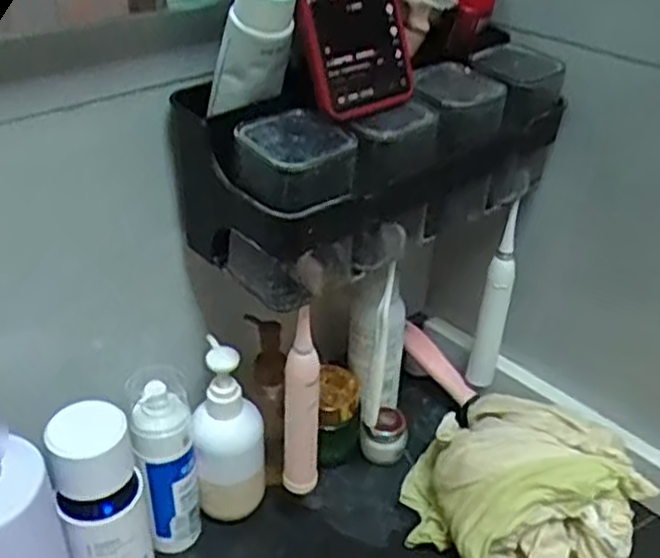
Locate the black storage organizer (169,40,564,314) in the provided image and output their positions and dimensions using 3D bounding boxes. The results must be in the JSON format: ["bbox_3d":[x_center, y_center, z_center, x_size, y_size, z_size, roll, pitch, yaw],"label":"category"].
[{"bbox_3d":[0.030,-0.085,0.524,0.250,0.109,0.119,-22,40,-32],"label":"black storage organizer"}]

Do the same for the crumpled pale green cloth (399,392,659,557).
[{"bbox_3d":[0.146,0.168,0.597,0.174,0.104,0.137,10,34,13],"label":"crumpled pale green cloth"}]

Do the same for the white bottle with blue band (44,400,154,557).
[{"bbox_3d":[-0.152,0.159,0.519,0.051,0.164,0.045,-6,34,-12],"label":"white bottle with blue band"}]

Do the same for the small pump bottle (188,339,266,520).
[{"bbox_3d":[-0.079,0.117,0.592,0.053,0.152,0.046,-7,34,-13],"label":"small pump bottle"}]

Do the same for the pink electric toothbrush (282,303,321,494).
[{"bbox_3d":[-0.021,0.093,0.551,0.025,0.161,0.020,-3,34,-8],"label":"pink electric toothbrush"}]

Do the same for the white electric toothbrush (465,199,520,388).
[{"bbox_3d":[0.143,0.019,0.662,0.026,0.182,0.031,9,34,11],"label":"white electric toothbrush"}]

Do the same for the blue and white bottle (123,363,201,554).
[{"bbox_3d":[-0.121,0.138,0.568,0.043,0.145,0.041,-5,34,-10],"label":"blue and white bottle"}]

